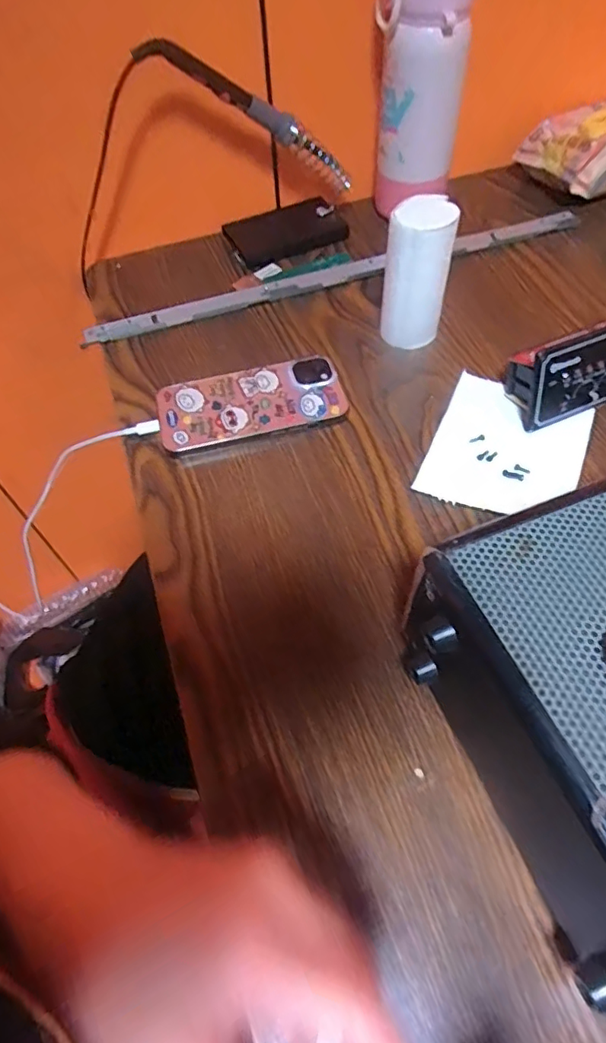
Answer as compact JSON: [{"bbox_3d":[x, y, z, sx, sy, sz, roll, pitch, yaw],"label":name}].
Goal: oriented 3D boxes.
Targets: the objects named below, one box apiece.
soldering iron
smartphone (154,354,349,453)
[{"bbox_3d":[-0.032,-0.319,0.437,0.038,0.028,0.237,39,28,24],"label":"soldering iron"},{"bbox_3d":[-0.041,-0.092,0.428,0.142,0.016,0.064,-13,57,-6],"label":"smartphone"}]

